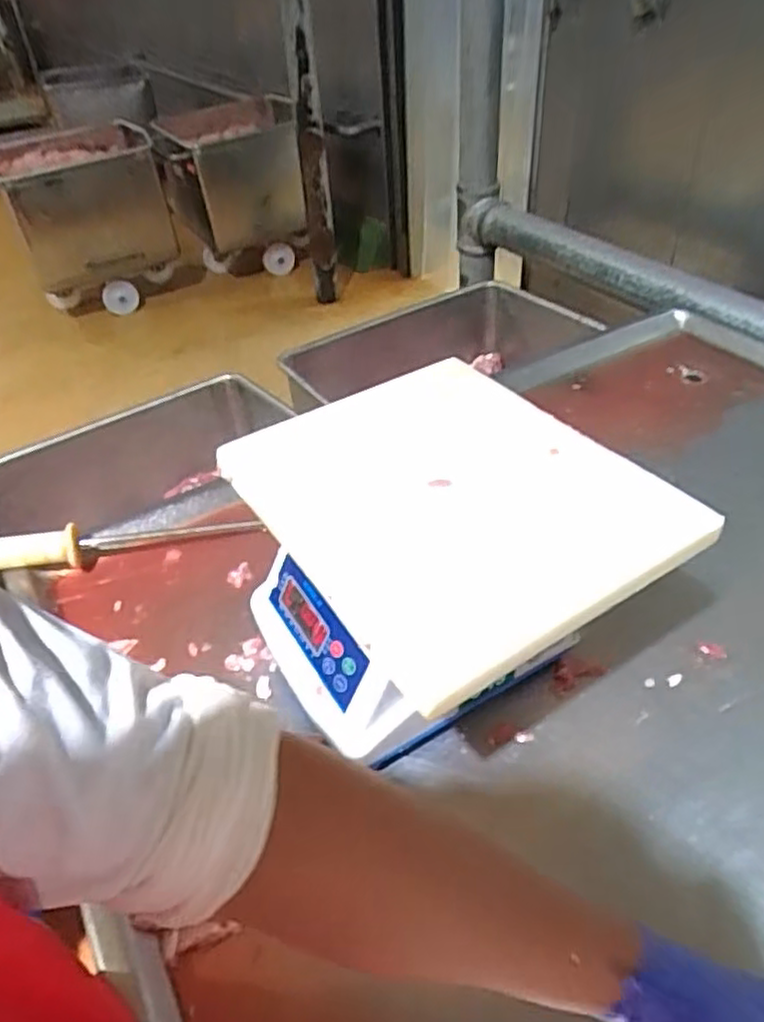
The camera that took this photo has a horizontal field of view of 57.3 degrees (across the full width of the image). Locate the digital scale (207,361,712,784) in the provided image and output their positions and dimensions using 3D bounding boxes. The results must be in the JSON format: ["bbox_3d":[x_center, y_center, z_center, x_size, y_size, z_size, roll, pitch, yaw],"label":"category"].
[{"bbox_3d":[0.053,0.042,0.677,0.303,0.197,0.353,-25,45,-23],"label":"digital scale"}]

